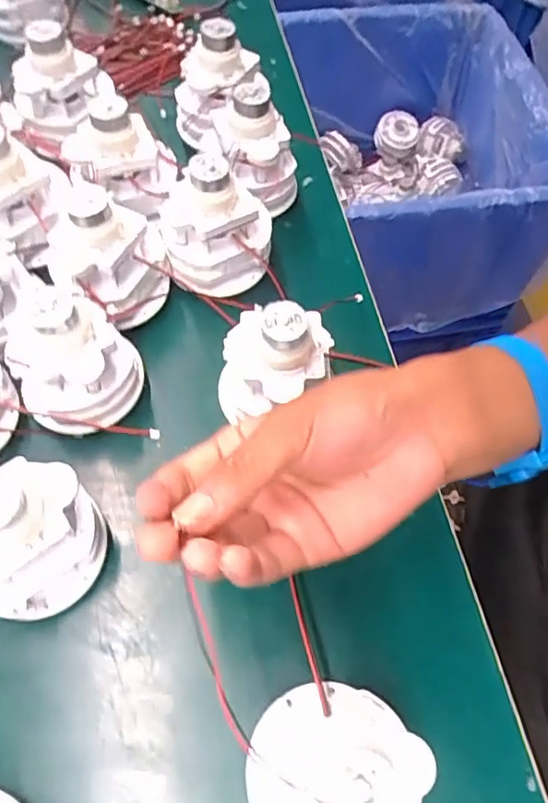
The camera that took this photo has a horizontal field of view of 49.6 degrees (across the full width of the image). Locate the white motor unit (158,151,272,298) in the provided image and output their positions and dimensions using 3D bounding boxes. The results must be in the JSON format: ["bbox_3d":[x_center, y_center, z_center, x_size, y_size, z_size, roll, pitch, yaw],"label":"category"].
[{"bbox_3d":[-0.038,-0.112,0.378,0.067,0.084,0.064,-6,63,-7],"label":"white motor unit"}]

